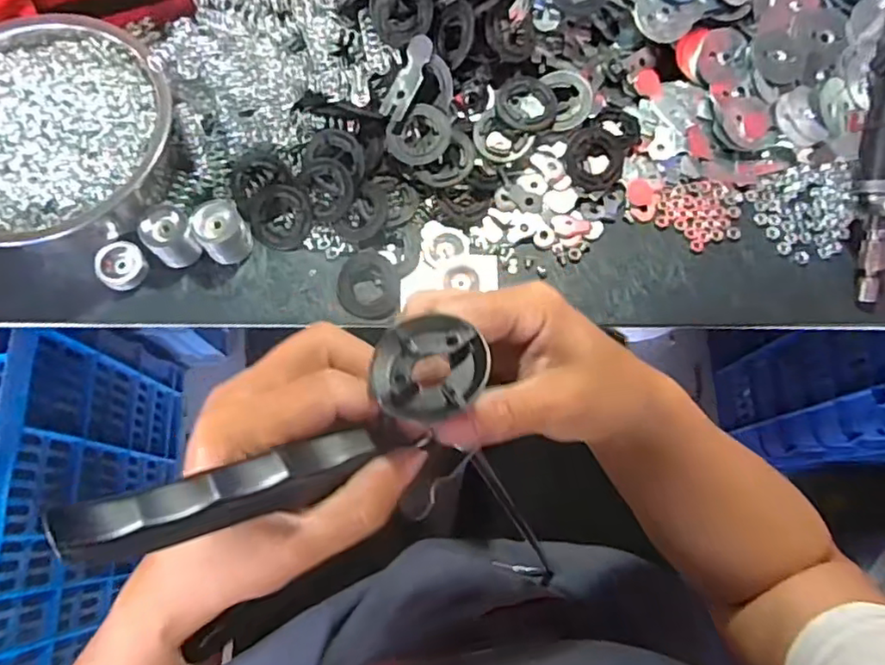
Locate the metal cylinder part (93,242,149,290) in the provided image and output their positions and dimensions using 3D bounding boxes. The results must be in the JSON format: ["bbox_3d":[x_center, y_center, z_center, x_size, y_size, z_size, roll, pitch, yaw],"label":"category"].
[{"bbox_3d":[-0.241,-0.049,0.456,0.033,0.021,0.034,0,73,-1],"label":"metal cylinder part"}]

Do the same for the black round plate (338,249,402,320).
[{"bbox_3d":[-0.056,-0.036,0.461,0.047,0.008,0.052,-11,73,-4],"label":"black round plate"}]

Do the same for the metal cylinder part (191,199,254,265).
[{"bbox_3d":[-0.164,-0.075,0.450,0.034,0.041,0.030,-30,76,-9],"label":"metal cylinder part"}]

